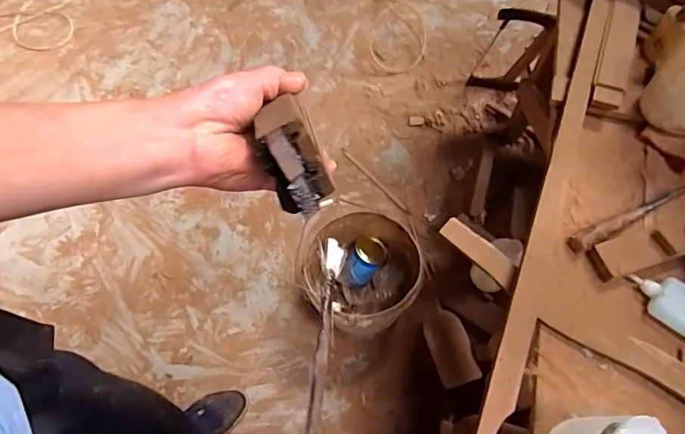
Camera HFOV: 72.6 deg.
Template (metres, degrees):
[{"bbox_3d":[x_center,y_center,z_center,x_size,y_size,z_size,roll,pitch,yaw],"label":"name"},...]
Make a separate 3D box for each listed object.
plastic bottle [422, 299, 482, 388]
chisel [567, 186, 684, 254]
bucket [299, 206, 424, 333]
[{"bbox_3d":[0.260,0.315,1.141,0.096,0.110,0.184,-20,66,-7],"label":"plastic bottle"},{"bbox_3d":[0.342,-0.002,0.550,0.169,0.018,0.020,-24,67,-9],"label":"chisel"},{"bbox_3d":[0.052,0.147,1.138,0.242,0.257,0.249,-1,65,1],"label":"bucket"}]

